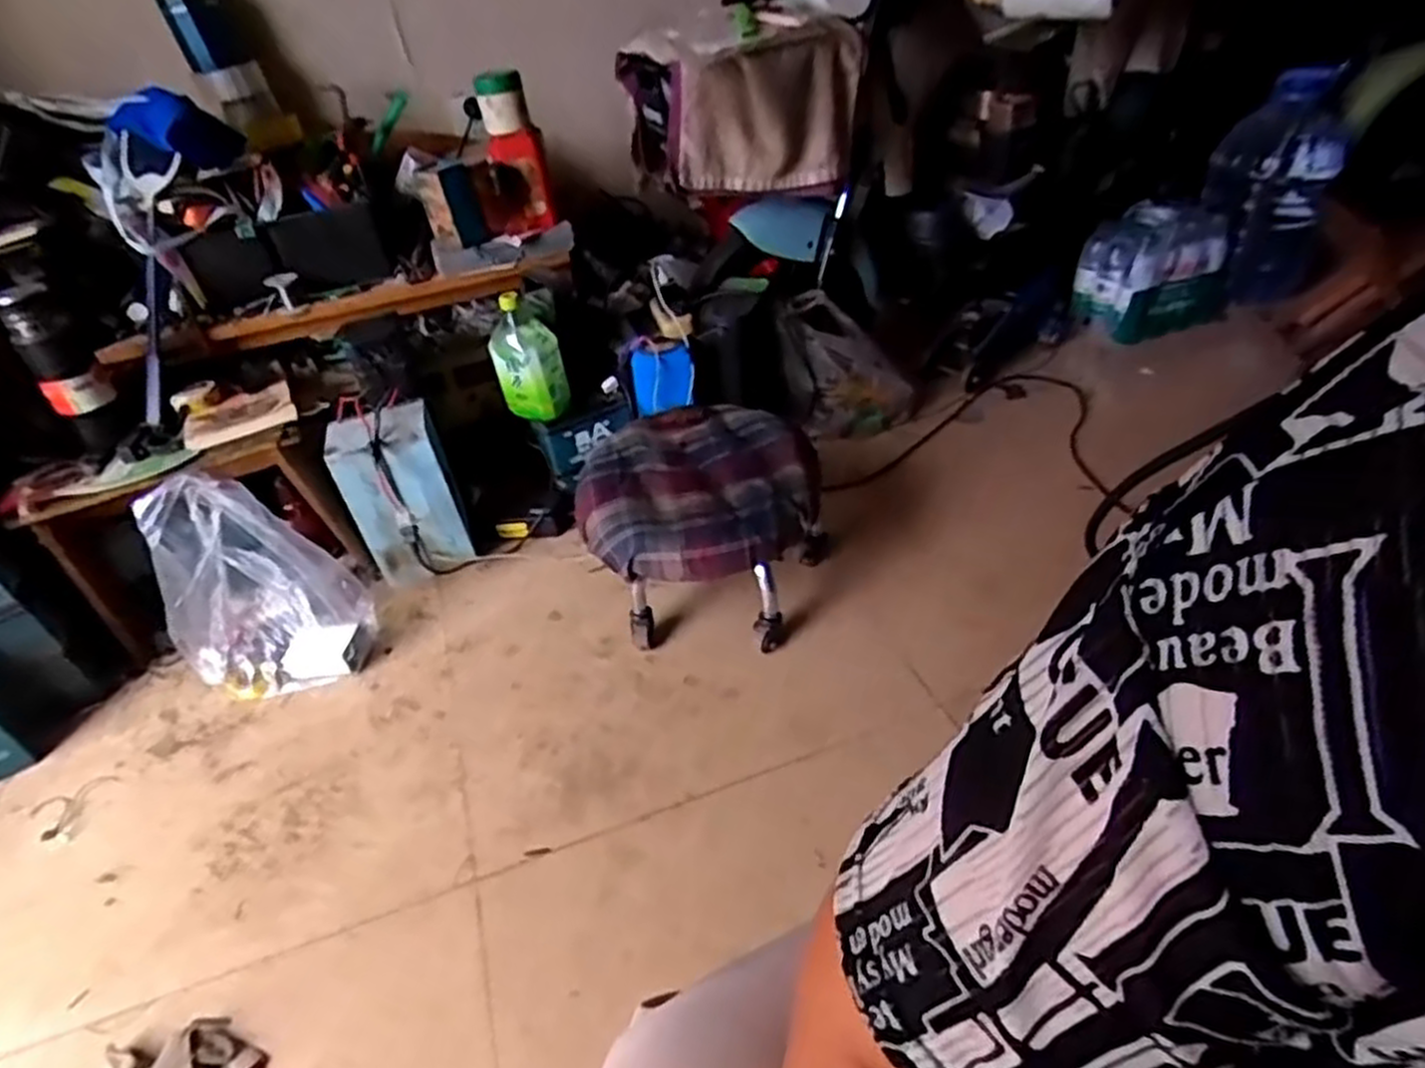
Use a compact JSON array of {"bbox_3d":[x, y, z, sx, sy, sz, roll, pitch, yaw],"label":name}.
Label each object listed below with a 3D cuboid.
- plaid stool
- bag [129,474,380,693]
[{"bbox_3d":[-0.007,-0.005,1.180,0.321,0.242,0.323,3,39,13],"label":"plaid stool"},{"bbox_3d":[-0.652,0.066,1.116,0.242,0.319,0.165,2,39,13],"label":"bag"}]

